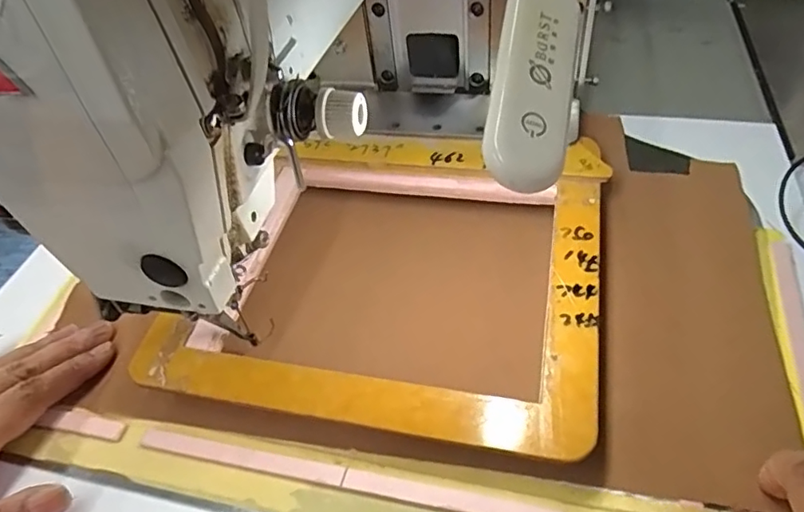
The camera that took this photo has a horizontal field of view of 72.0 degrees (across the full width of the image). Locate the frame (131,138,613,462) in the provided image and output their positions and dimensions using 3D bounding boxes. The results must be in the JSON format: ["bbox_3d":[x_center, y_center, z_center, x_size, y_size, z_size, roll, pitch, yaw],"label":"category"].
[{"bbox_3d":[-0.006,0.003,0.324,0.236,0.012,0.202,6,51,13],"label":"frame"}]

